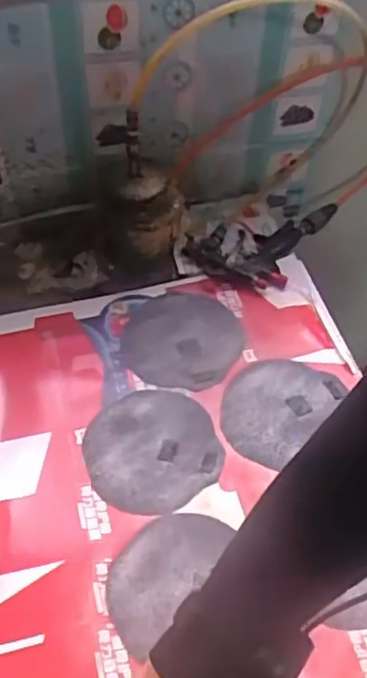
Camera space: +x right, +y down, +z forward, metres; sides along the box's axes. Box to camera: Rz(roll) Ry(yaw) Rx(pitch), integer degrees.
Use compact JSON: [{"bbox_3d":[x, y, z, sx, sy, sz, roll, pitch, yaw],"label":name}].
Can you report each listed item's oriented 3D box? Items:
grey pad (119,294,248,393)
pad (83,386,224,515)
[{"bbox_3d":[0.000,0.000,0.807,0.145,0.013,0.146,5,52,5],"label":"grey pad"},{"bbox_3d":[-0.036,0.115,0.710,0.140,0.008,0.145,-16,53,-11],"label":"pad"}]

